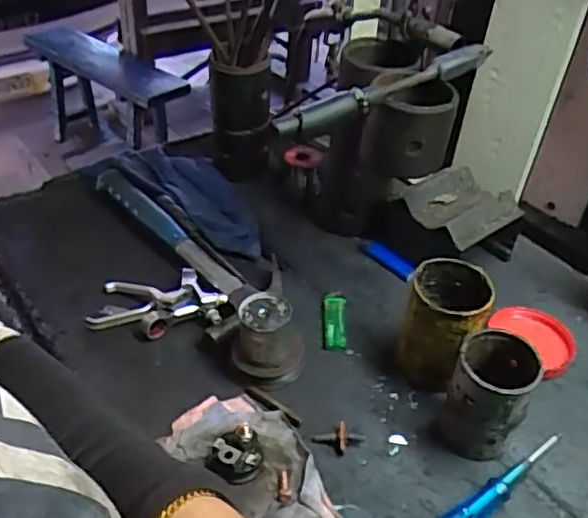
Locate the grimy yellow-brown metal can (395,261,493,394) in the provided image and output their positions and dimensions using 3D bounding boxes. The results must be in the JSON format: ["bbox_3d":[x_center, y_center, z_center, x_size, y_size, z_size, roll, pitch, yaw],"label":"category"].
[{"bbox_3d":[0.144,0.069,0.618,0.072,0.115,0.080,16,43,16],"label":"grimy yellow-brown metal can"}]

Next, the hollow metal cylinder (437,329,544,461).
[{"bbox_3d":[0.172,0.124,0.561,0.064,0.108,0.064,22,44,21],"label":"hollow metal cylinder"}]

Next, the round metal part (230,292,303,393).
[{"bbox_3d":[-0.027,0.082,0.628,0.070,0.070,0.066,1,41,-1],"label":"round metal part"}]

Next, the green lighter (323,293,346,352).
[{"bbox_3d":[0.045,0.069,0.695,0.025,0.016,0.074,2,40,1],"label":"green lighter"}]

